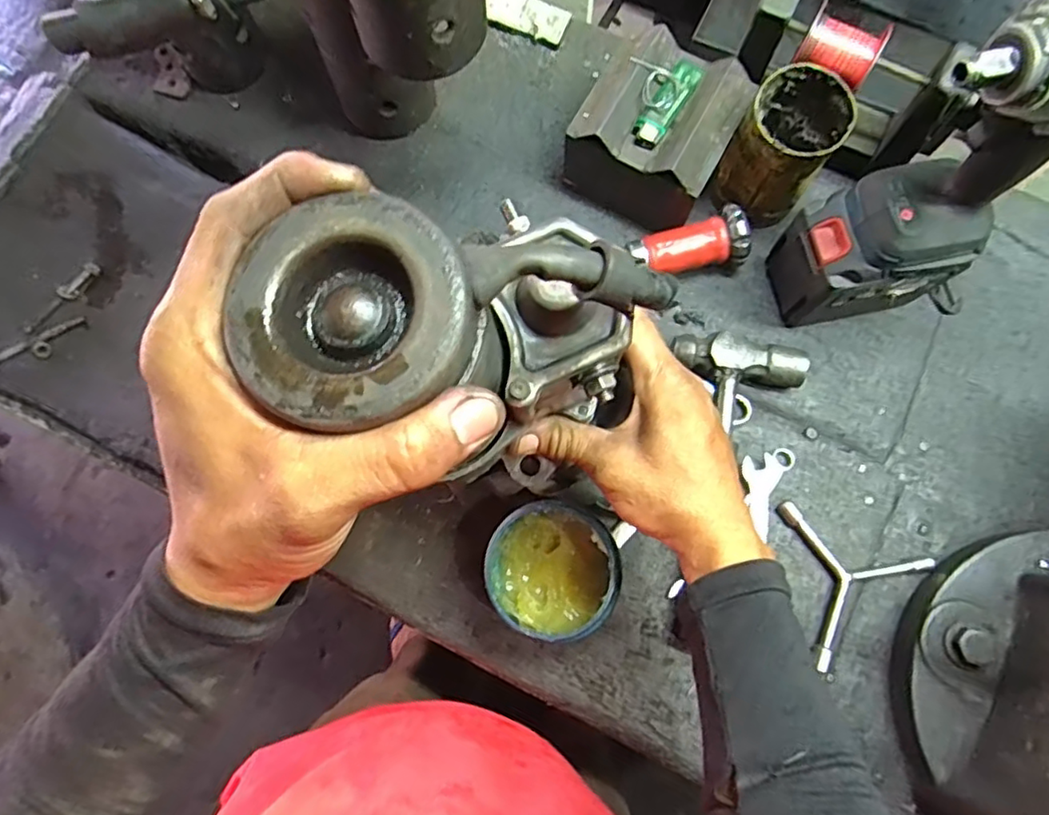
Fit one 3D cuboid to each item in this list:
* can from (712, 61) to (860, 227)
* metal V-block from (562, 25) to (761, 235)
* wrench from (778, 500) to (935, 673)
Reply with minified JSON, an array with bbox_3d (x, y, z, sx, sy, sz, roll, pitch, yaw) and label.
[{"bbox_3d":[0.209,-0.212,0.500,0.070,0.103,0.088,30,79,8],"label":"can"},{"bbox_3d":[0.104,-0.226,0.520,0.127,0.086,0.138,33,79,9],"label":"metal V-block"},{"bbox_3d":[0.238,0.143,0.470,0.115,0.011,0.104,24,78,7],"label":"wrench"}]

